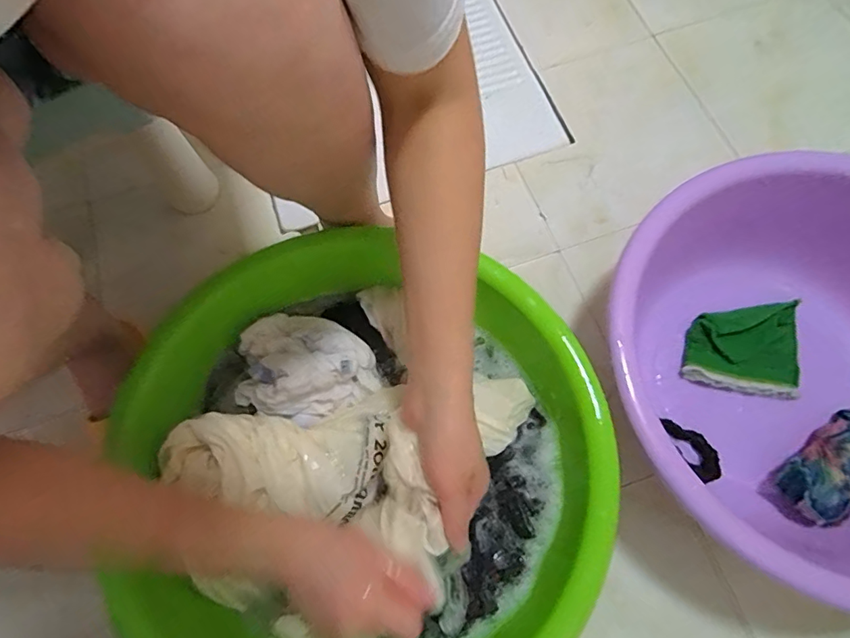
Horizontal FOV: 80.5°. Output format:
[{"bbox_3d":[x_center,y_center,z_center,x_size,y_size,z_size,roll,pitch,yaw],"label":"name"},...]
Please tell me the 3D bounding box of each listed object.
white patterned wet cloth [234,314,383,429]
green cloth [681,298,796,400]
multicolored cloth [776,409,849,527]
[{"bbox_3d":[-0.124,0.053,0.518,0.150,0.062,0.120,18,71,8],"label":"white patterned wet cloth"},{"bbox_3d":[0.383,0.030,0.608,0.132,0.017,0.119,8,70,4],"label":"green cloth"},{"bbox_3d":[0.451,0.151,0.529,0.154,0.050,0.080,-34,72,-11],"label":"multicolored cloth"}]

